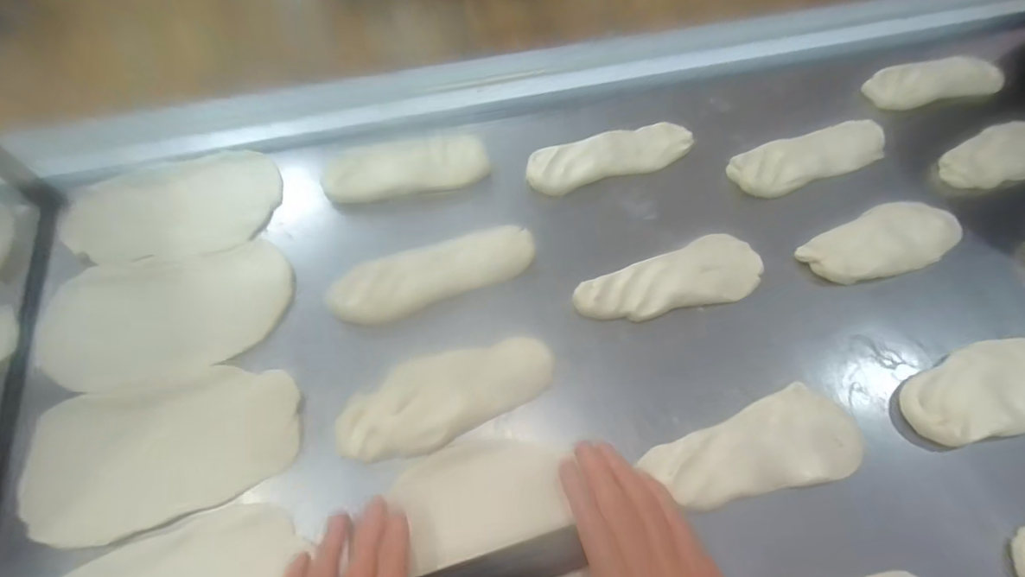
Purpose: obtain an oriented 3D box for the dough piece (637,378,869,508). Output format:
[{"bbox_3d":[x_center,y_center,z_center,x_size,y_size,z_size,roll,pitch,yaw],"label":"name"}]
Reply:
[{"bbox_3d":[0.185,0.123,0.381,0.173,0.025,0.067,-9,62,-7],"label":"dough piece"}]

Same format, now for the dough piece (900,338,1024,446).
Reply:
[{"bbox_3d":[0.396,0.076,0.392,0.170,0.039,0.069,-11,62,-8],"label":"dough piece"}]

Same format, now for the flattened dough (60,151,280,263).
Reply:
[{"bbox_3d":[-0.308,-0.072,0.449,0.182,0.018,0.099,-22,64,-13],"label":"flattened dough"}]

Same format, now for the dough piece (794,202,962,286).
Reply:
[{"bbox_3d":[0.347,-0.044,0.463,0.140,0.031,0.068,-19,63,-12],"label":"dough piece"}]

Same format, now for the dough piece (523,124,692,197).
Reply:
[{"bbox_3d":[0.098,-0.134,0.505,0.165,0.025,0.058,-10,62,-7],"label":"dough piece"}]

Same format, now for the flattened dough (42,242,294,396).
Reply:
[{"bbox_3d":[-0.285,0.021,0.410,0.189,0.013,0.113,-13,62,-8],"label":"flattened dough"}]

